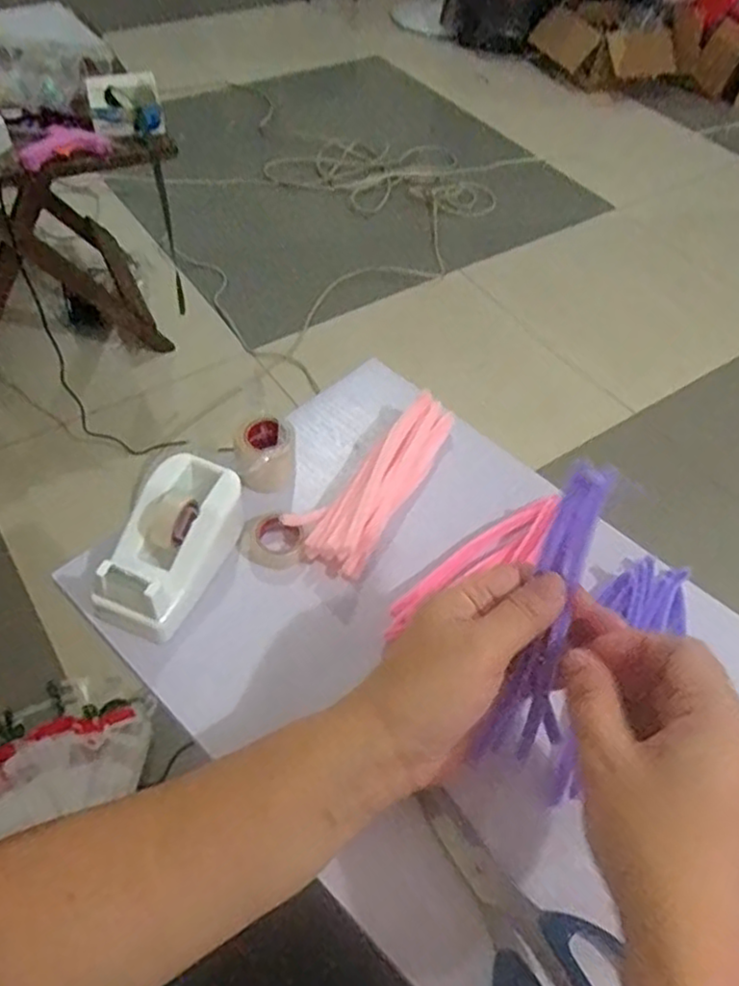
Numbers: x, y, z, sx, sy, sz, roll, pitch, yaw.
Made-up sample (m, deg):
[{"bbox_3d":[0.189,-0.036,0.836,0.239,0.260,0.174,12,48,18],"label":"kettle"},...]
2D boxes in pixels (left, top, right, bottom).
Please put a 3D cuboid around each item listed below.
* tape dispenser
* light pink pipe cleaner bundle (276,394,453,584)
[{"bbox_3d":[-0.114,0.030,0.402,0.051,0.044,0.104,22,55,11],"label":"tape dispenser"},{"bbox_3d":[0.006,-0.013,0.451,0.048,0.027,0.144,29,56,16],"label":"light pink pipe cleaner bundle"}]

